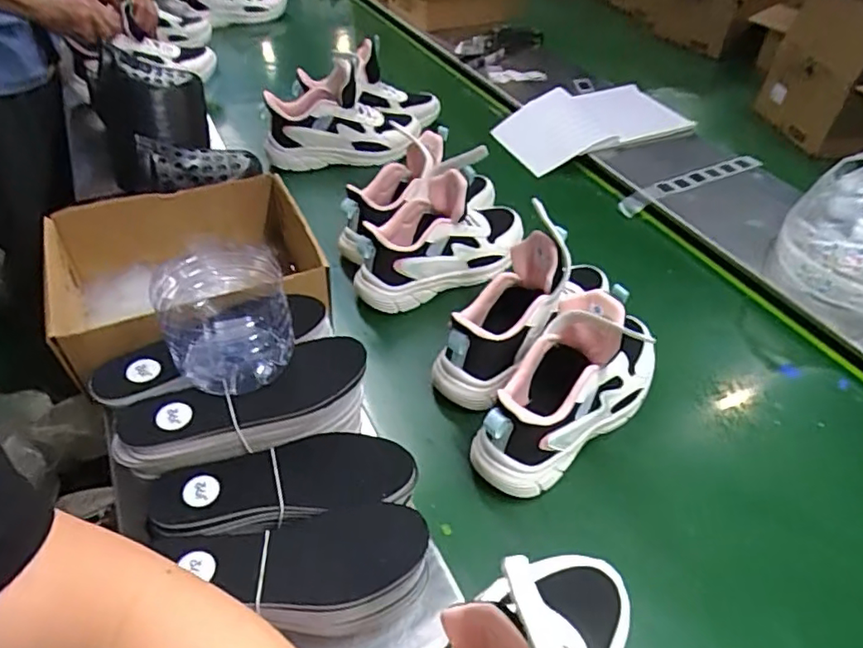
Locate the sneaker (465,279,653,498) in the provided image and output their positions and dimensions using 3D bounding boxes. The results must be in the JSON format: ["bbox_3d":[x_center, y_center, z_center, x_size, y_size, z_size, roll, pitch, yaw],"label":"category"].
[{"bbox_3d":[0.146,0.052,0.581,0.251,0.145,0.088,-32,52,-29],"label":"sneaker"}]

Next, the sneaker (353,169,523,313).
[{"bbox_3d":[0.016,-0.126,0.772,0.263,0.120,0.111,-19,46,-19],"label":"sneaker"}]

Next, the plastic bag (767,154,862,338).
[{"bbox_3d":[0.582,-0.115,0.769,0.187,0.155,0.201,28,50,26],"label":"plastic bag"}]

